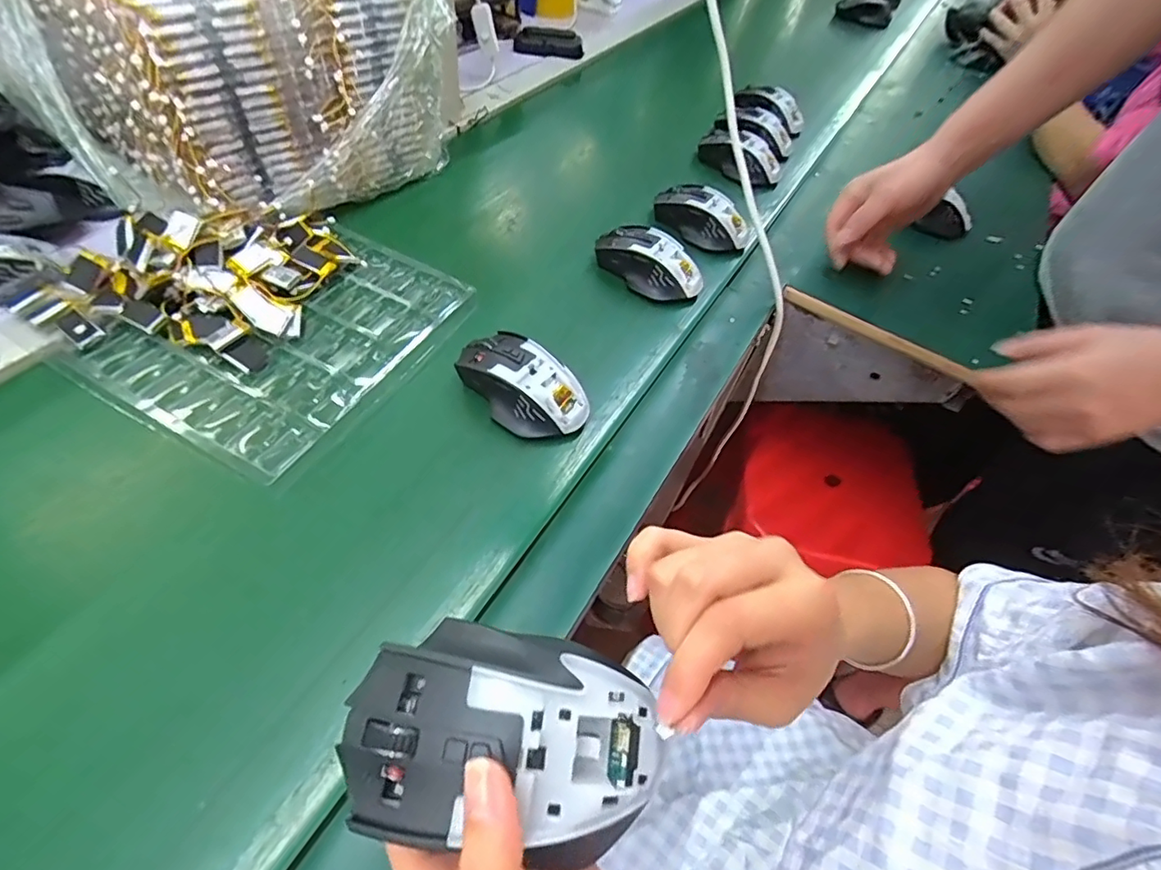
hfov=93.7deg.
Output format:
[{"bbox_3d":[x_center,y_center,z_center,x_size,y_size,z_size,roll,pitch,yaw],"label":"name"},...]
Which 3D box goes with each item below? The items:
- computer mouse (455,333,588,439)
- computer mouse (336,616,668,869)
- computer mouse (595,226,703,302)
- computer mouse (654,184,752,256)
[{"bbox_3d":[-0.047,-0.041,0.434,0.108,0.038,0.067,34,61,19],"label":"computer mouse"},{"bbox_3d":[-0.025,0.106,0.193,0.108,0.035,0.067,8,55,3],"label":"computer mouse"},{"bbox_3d":[0.067,-0.177,0.546,0.107,0.033,0.059,34,61,19],"label":"computer mouse"},{"bbox_3d":[0.136,-0.244,0.599,0.109,0.034,0.054,33,60,19],"label":"computer mouse"}]

